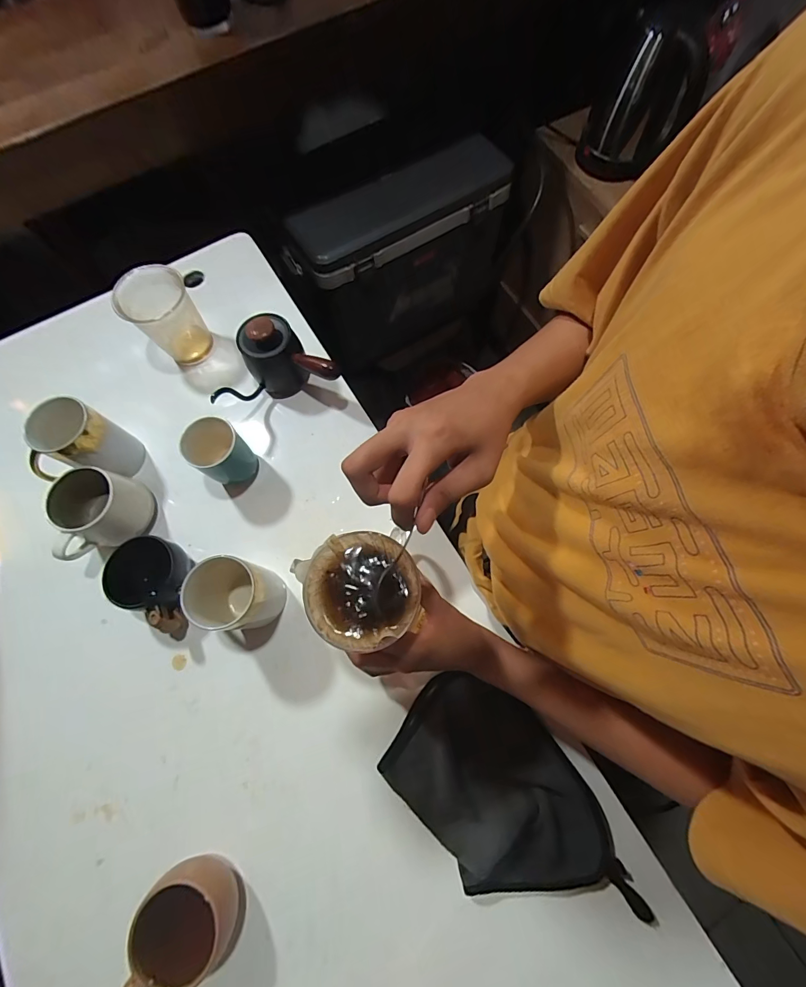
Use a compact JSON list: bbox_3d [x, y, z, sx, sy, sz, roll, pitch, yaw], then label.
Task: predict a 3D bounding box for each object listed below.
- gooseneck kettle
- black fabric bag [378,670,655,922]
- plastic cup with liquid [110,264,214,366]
[{"bbox_3d":[-0.168,-0.176,0.528,0.164,0.095,0.092,-6,72,1],"label":"gooseneck kettle"},{"bbox_3d":[0.105,0.315,0.404,0.151,0.026,0.251,-40,76,-11],"label":"black fabric bag"},{"bbox_3d":[-0.323,-0.243,0.547,0.075,0.104,0.082,-1,73,2],"label":"plastic cup with liquid"}]

